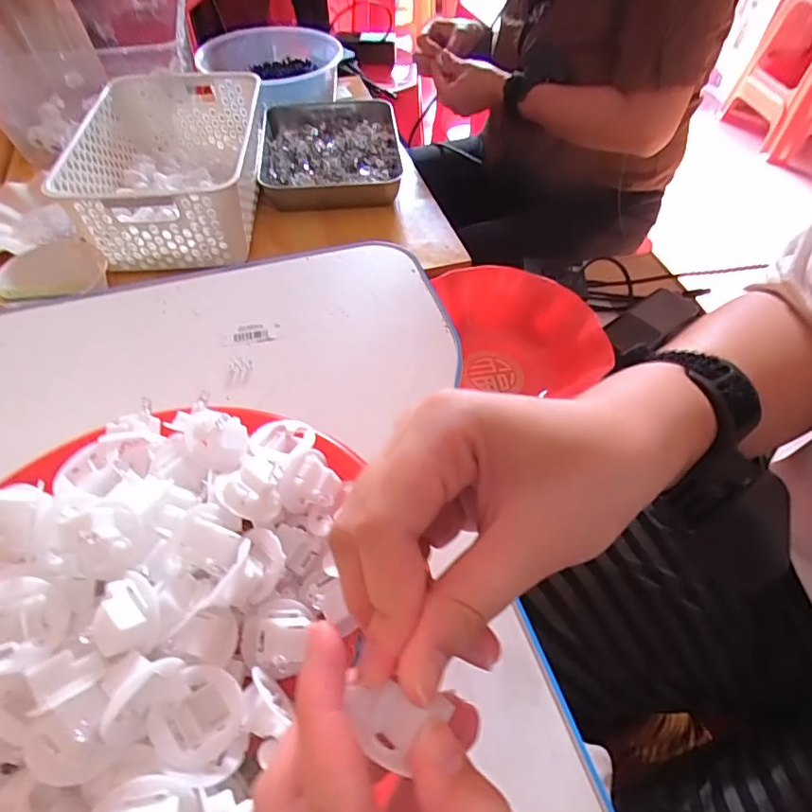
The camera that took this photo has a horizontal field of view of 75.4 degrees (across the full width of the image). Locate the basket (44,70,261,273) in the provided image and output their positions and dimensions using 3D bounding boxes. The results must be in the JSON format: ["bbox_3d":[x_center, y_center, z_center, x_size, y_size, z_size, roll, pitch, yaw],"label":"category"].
[{"bbox_3d":[-0.305,-0.335,0.706,0.201,0.098,0.375,-5,52,-6],"label":"basket"}]

